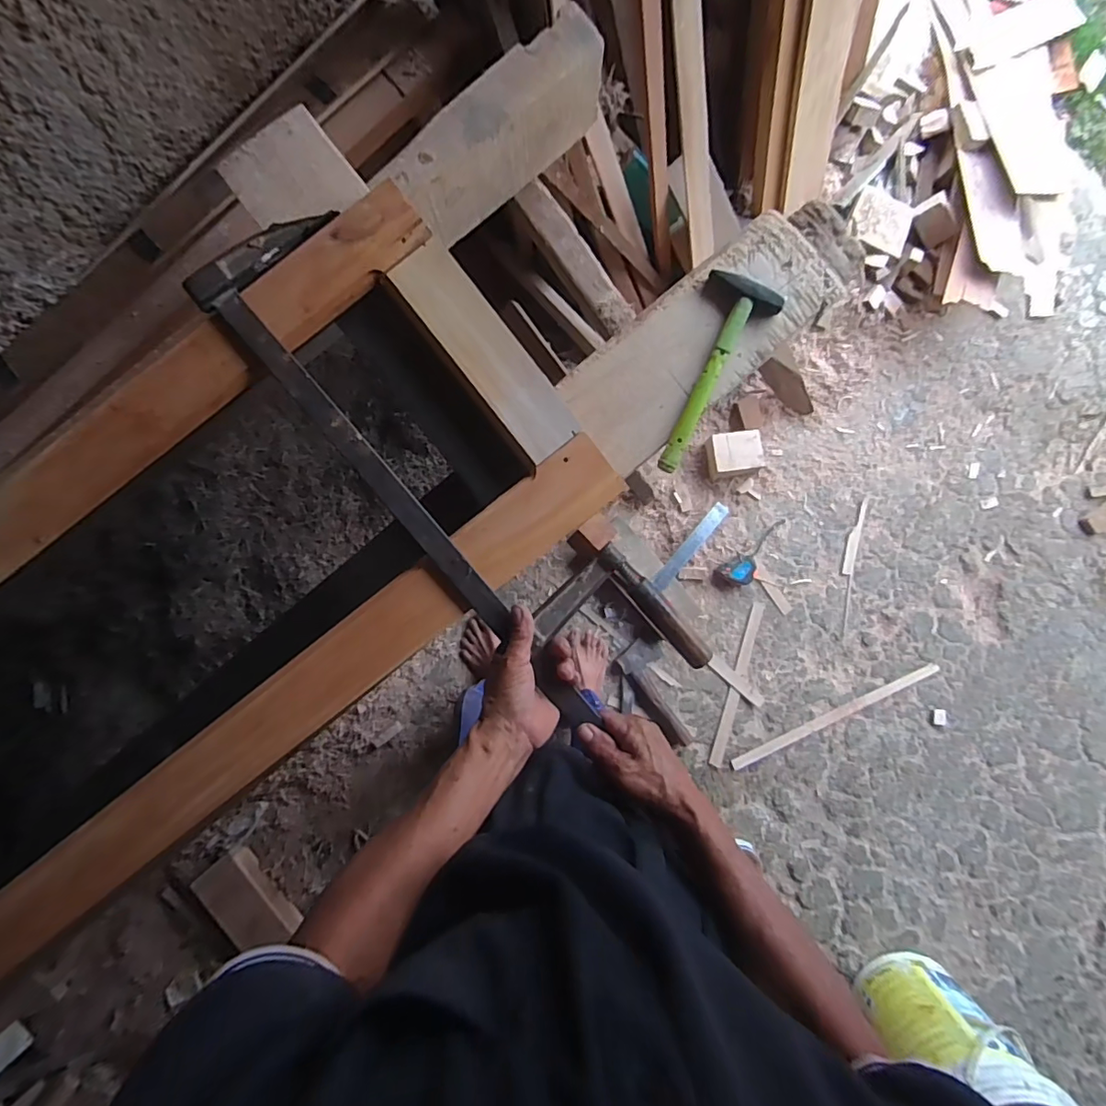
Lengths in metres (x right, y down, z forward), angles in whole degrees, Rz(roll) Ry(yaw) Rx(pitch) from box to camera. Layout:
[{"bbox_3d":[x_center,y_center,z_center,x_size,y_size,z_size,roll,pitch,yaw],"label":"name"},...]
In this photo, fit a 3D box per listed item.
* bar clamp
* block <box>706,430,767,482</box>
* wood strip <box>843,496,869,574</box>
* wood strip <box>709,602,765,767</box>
[{"bbox_3d":[-0.110,-0.071,0.548,0.176,0.024,0.629,-45,92,-2],"label":"bar clamp"},{"bbox_3d":[0.445,-0.244,1.295,0.127,0.060,0.104,-13,88,-2],"label":"block"},{"bbox_3d":[0.758,-0.044,1.337,0.028,0.004,0.198,12,92,2],"label":"wood strip"},{"bbox_3d":[0.462,0.328,1.331,0.032,0.008,0.416,15,88,-1],"label":"wood strip"}]

